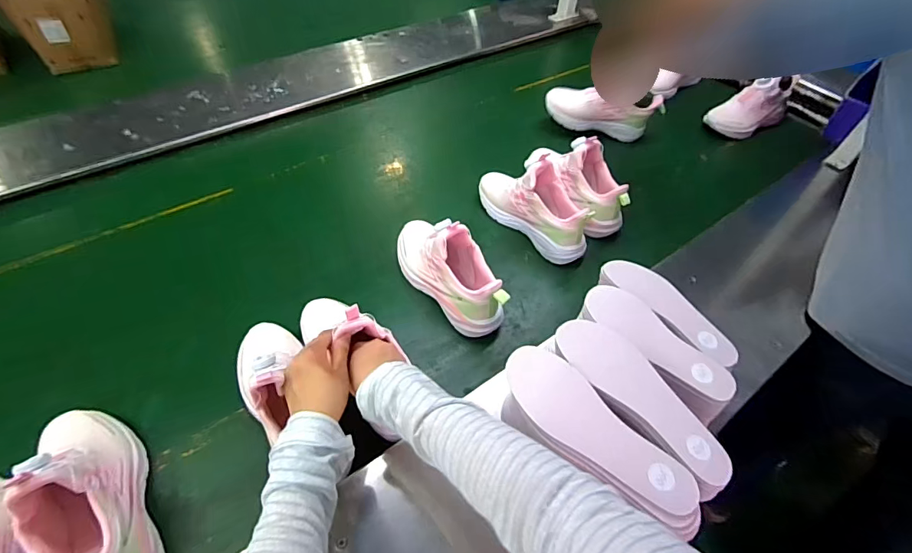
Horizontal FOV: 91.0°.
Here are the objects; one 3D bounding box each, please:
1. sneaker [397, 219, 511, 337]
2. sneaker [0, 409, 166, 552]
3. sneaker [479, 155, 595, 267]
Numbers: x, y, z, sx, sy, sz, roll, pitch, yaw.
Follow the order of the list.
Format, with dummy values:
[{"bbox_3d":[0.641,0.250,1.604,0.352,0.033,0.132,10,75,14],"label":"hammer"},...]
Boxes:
[{"bbox_3d":[-0.013,-0.020,0.711,0.082,0.143,0.239,-34,62,-24],"label":"sneaker"},{"bbox_3d":[-0.404,0.236,0.481,0.083,0.129,0.244,-28,60,-21],"label":"sneaker"},{"bbox_3d":[0.147,-0.141,0.806,0.086,0.133,0.230,-36,63,-25],"label":"sneaker"}]

